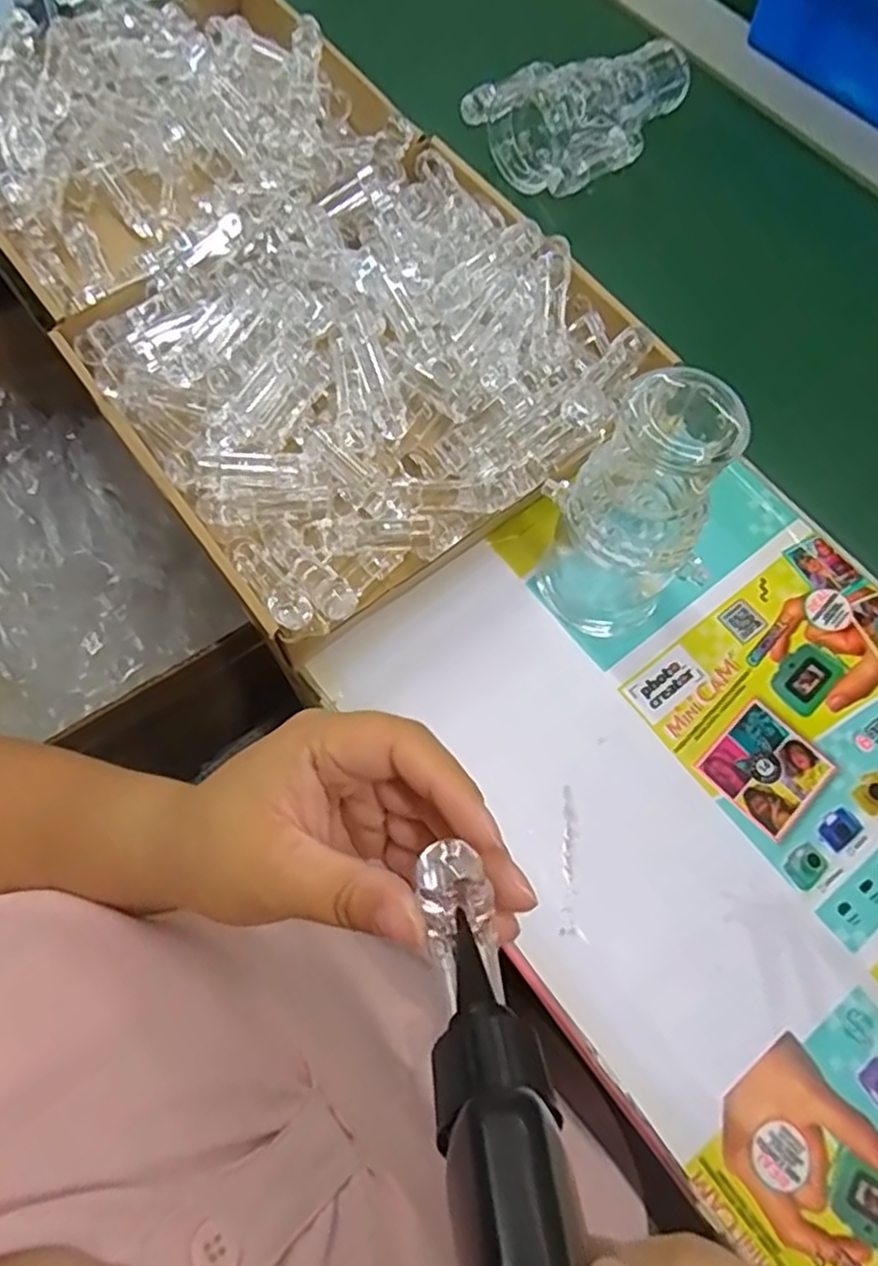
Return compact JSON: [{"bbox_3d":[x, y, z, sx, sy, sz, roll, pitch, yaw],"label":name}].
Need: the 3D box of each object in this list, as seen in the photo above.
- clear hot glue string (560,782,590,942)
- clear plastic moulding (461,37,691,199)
[{"bbox_3d":[0.073,0.129,0.398,0.013,0.004,0.081,-1,68,1],"label":"clear hot glue string"},{"bbox_3d":[0.134,-0.440,0.588,0.190,0.055,0.120,-36,74,-14],"label":"clear plastic moulding"}]

